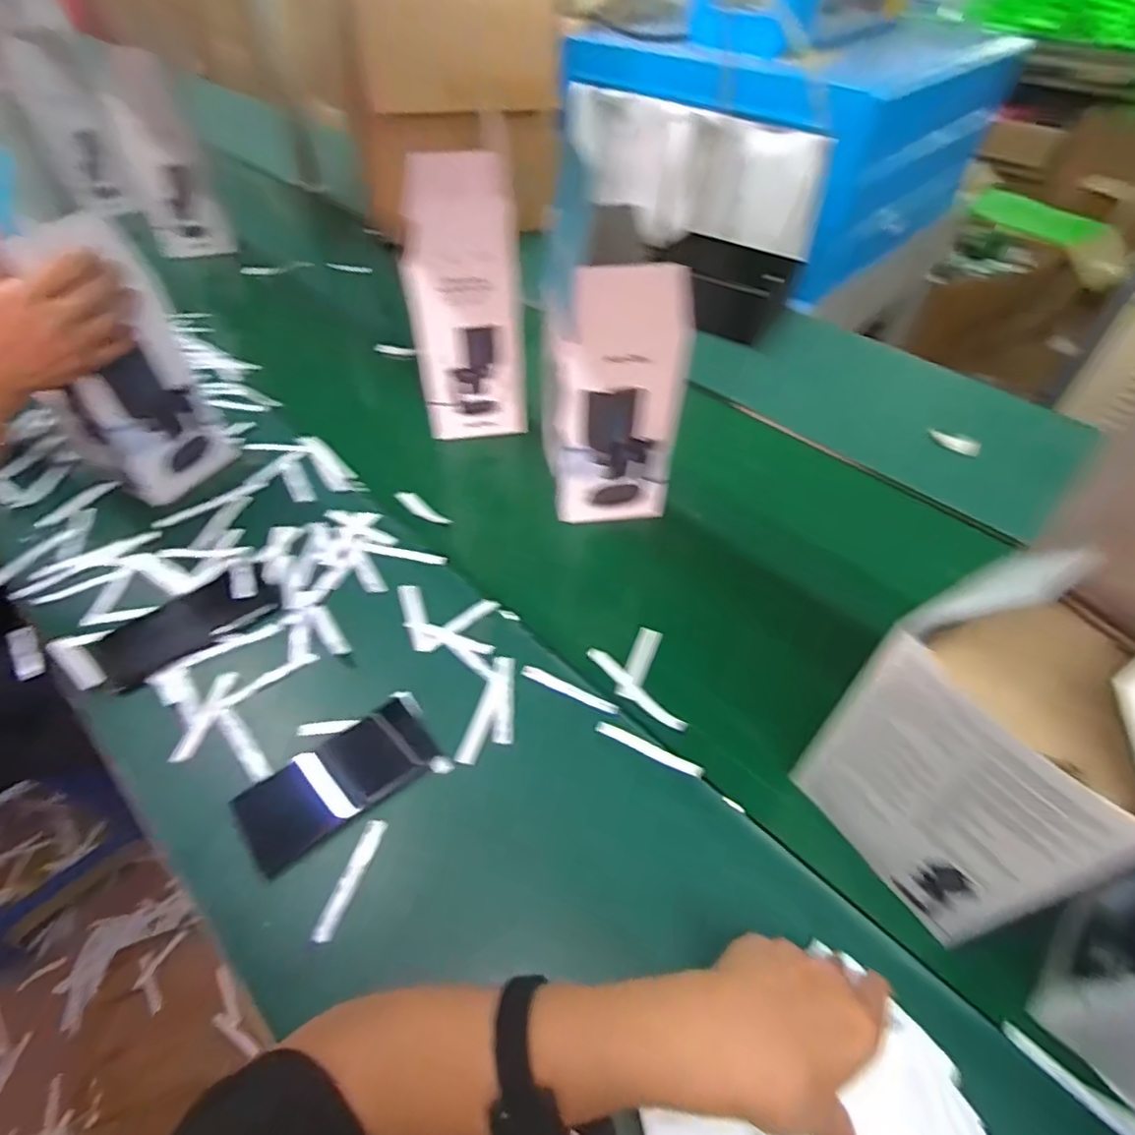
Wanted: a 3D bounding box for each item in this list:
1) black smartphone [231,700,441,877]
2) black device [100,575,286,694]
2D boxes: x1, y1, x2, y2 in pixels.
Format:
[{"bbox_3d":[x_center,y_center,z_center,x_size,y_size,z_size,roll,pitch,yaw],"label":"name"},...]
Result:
[{"bbox_3d":[-0.192,0.179,0.529,0.158,0.015,0.079,-30,56,-25],"label":"black smartphone"},{"bbox_3d":[-0.386,0.058,0.636,0.167,0.010,0.083,-34,57,-27],"label":"black device"}]

